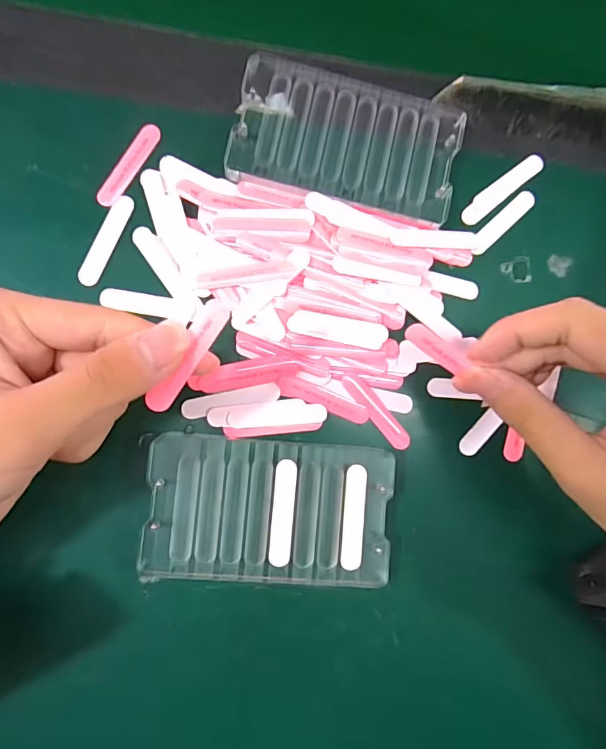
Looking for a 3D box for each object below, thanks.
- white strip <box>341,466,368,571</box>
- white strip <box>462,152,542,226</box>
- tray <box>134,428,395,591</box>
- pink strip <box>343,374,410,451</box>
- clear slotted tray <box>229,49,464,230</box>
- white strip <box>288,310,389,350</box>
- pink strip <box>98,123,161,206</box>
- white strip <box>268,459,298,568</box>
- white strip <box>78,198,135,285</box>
[{"bbox_3d":[0.026,0.071,0.226,0.011,0.004,0.050,6,83,-6],"label":"white strip"},{"bbox_3d":[0.116,-0.108,0.263,0.061,0.004,0.012,-40,89,-9],"label":"white strip"},{"bbox_3d":[-0.017,0.068,0.229,0.119,0.012,0.068,5,84,-5],"label":"tray"},{"bbox_3d":[0.039,0.019,0.242,0.011,0.004,0.049,-40,89,-9],"label":"pink strip"},{"bbox_3d":[0.024,-0.127,0.251,0.122,0.011,0.068,13,84,-5],"label":"clear slotted tray"},{"bbox_3d":[0.019,-0.024,0.240,0.052,0.004,0.015,9,83,-5],"label":"white strip"},{"bbox_3d":[-0.092,-0.112,0.241,0.012,0.004,0.051,30,81,-3],"label":"pink strip"},{"bbox_3d":[-0.009,0.068,0.223,0.011,0.004,0.050,6,83,-6],"label":"white strip"},{"bbox_3d":[-0.102,-0.070,0.237,0.011,0.004,0.051,22,82,-4],"label":"white strip"}]

